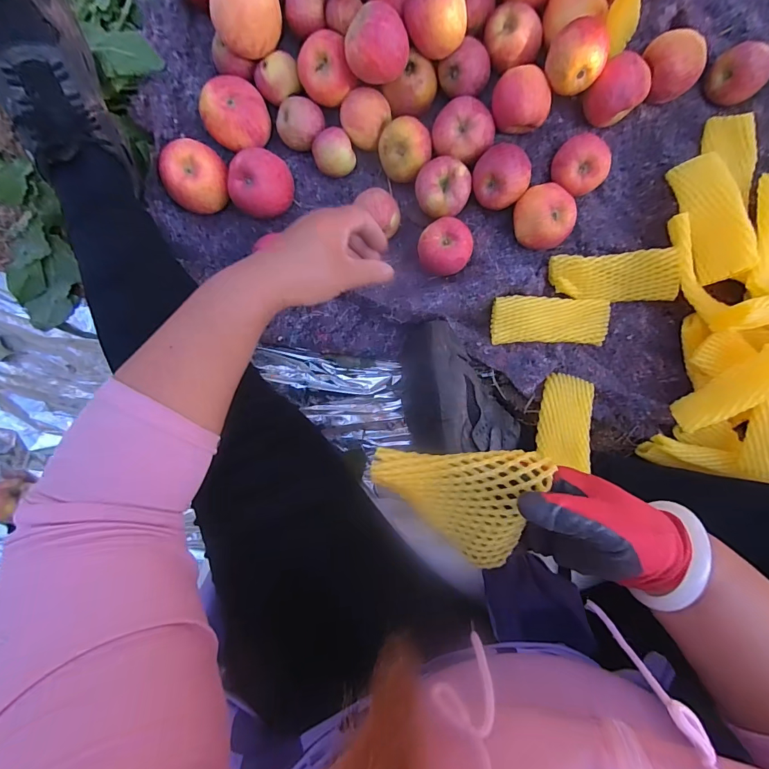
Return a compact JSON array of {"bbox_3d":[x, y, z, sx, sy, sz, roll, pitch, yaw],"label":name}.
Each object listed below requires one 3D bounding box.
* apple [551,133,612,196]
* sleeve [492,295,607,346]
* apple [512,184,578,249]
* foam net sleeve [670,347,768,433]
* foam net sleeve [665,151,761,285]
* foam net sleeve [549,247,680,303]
[{"bbox_3d":[0.251,-0.279,0.516,0.071,0.062,0.061,34,95,3],"label":"apple"},{"bbox_3d":[0.221,-0.086,0.532,0.150,0.014,0.061,1,93,5],"label":"sleeve"},{"bbox_3d":[0.206,-0.214,0.523,0.079,0.058,0.069,44,96,2],"label":"apple"},{"bbox_3d":[0.409,0.005,0.448,0.050,0.051,0.152,47,128,2],"label":"foam net sleeve"},{"bbox_3d":[0.390,-0.196,0.471,0.056,0.013,0.162,-14,78,30],"label":"foam net sleeve"},{"bbox_3d":[0.296,-0.142,0.522,0.151,0.042,0.061,6,93,17],"label":"foam net sleeve"}]

